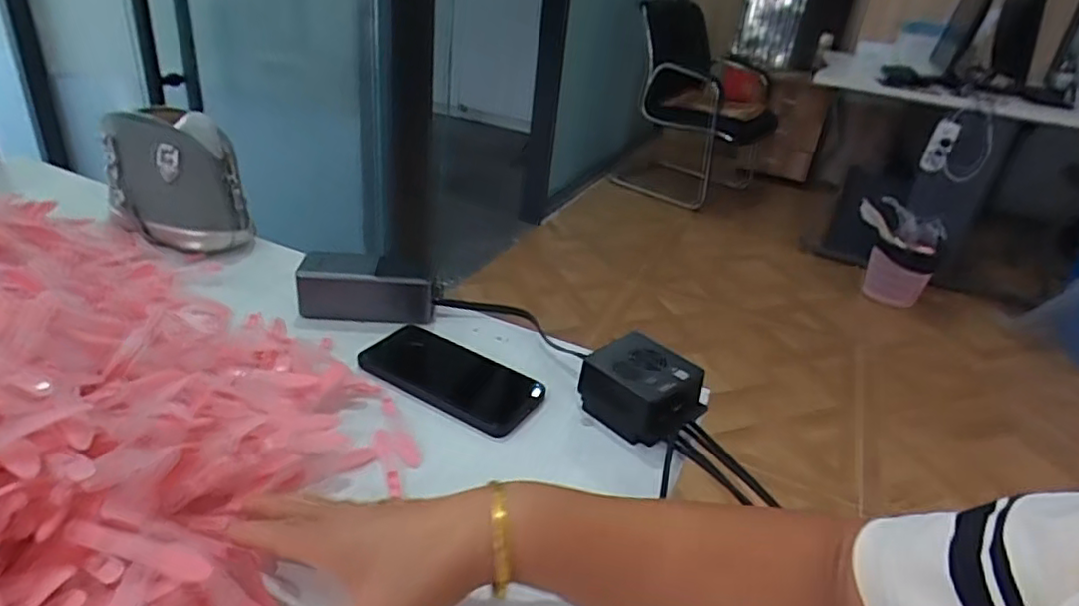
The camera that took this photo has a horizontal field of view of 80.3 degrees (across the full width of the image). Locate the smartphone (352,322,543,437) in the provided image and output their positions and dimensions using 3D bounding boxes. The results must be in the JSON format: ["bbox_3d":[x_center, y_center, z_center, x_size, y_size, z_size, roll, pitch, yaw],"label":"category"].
[{"bbox_3d":[-0.078,0.061,0.551,0.158,0.009,0.078,22,32,24],"label":"smartphone"}]

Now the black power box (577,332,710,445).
[{"bbox_3d":[0.085,0.071,0.528,0.073,0.050,0.086,-19,38,-38],"label":"black power box"}]

